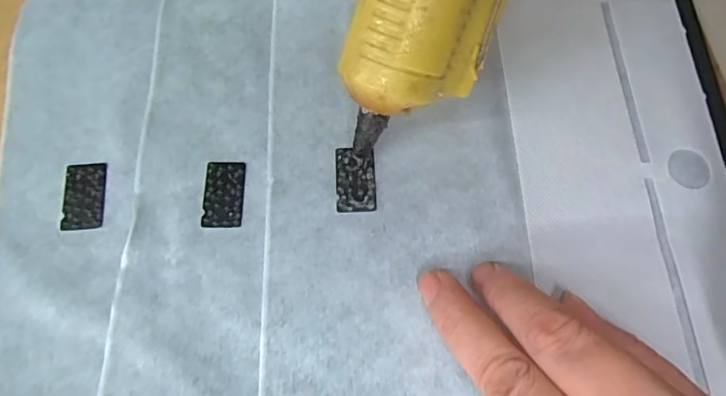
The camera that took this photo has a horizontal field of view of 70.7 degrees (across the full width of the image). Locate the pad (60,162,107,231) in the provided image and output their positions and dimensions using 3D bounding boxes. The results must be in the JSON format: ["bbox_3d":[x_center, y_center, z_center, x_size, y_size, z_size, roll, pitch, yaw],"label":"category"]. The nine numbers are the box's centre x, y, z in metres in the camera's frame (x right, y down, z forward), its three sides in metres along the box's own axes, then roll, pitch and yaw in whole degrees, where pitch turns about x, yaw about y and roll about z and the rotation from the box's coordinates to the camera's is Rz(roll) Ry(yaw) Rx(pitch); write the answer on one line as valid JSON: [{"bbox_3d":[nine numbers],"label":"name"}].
[{"bbox_3d":[-0.114,-0.001,0.209,0.015,0.004,0.029,-5,69,-3],"label":"pad"}]

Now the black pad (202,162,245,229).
[{"bbox_3d":[-0.057,-0.002,0.209,0.016,0.004,0.029,-1,69,-2],"label":"black pad"}]

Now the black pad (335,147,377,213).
[{"bbox_3d":[-0.003,-0.008,0.211,0.016,0.005,0.028,-2,69,-2],"label":"black pad"}]

